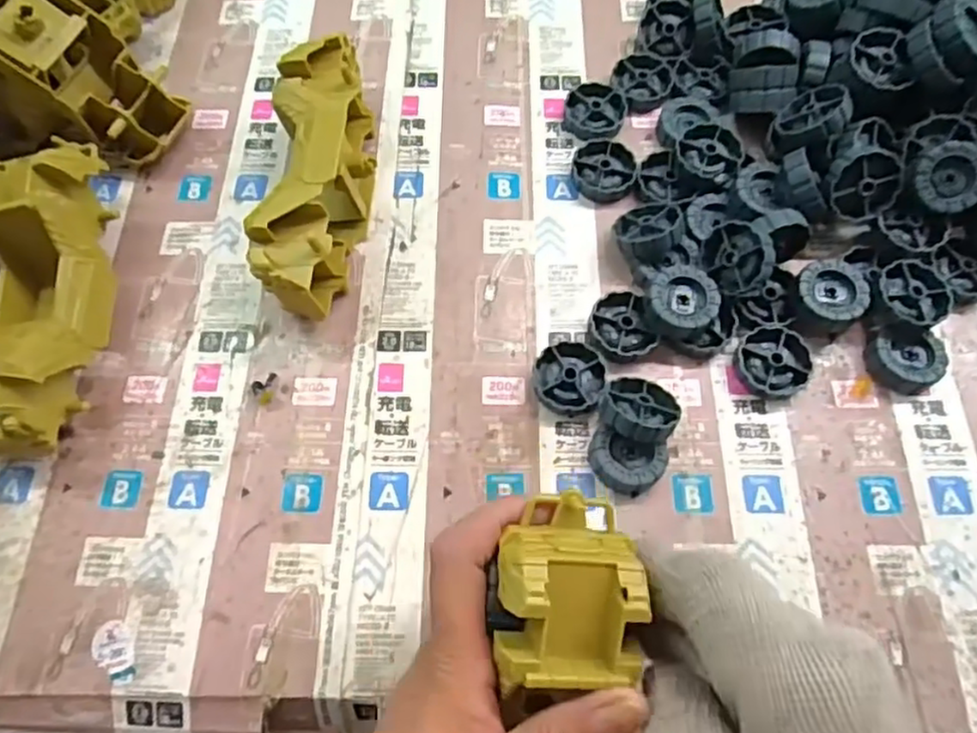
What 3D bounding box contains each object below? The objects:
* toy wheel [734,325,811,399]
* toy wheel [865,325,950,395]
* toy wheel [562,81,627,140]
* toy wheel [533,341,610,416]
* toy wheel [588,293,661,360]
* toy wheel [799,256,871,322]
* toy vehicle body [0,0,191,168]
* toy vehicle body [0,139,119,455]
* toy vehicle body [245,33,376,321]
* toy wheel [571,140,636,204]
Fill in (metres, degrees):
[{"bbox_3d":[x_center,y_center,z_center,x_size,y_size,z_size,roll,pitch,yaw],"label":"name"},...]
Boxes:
[{"bbox_3d":[0.152,-0.003,0.371,0.037,0.012,0.036,-1,68,2],"label":"toy wheel"},{"bbox_3d":[0.225,-0.003,0.370,0.037,0.012,0.035,-1,68,2],"label":"toy wheel"},{"bbox_3d":[0.068,-0.161,0.437,0.038,0.010,0.042,29,72,13],"label":"toy wheel"},{"bbox_3d":[0.045,0.007,0.370,0.039,0.011,0.039,-1,68,2],"label":"toy wheel"},{"bbox_3d":[0.073,-0.021,0.382,0.033,0.014,0.038,-17,68,-4],"label":"toy wheel"},{"bbox_3d":[0.187,-0.040,0.375,0.036,0.016,0.035,-1,68,2],"label":"toy wheel"},{"bbox_3d":[-0.256,-0.183,0.407,0.153,0.046,0.060,34,71,-19],"label":"toy vehicle body"},{"bbox_3d":[-0.238,-0.040,0.368,0.061,0.063,0.168,-1,68,2],"label":"toy vehicle body"},{"bbox_3d":[-0.095,-0.107,0.392,0.051,0.058,0.168,1,68,3],"label":"toy vehicle body"},{"bbox_3d":[0.070,-0.120,0.423,0.037,0.010,0.040,-1,68,2],"label":"toy wheel"}]

